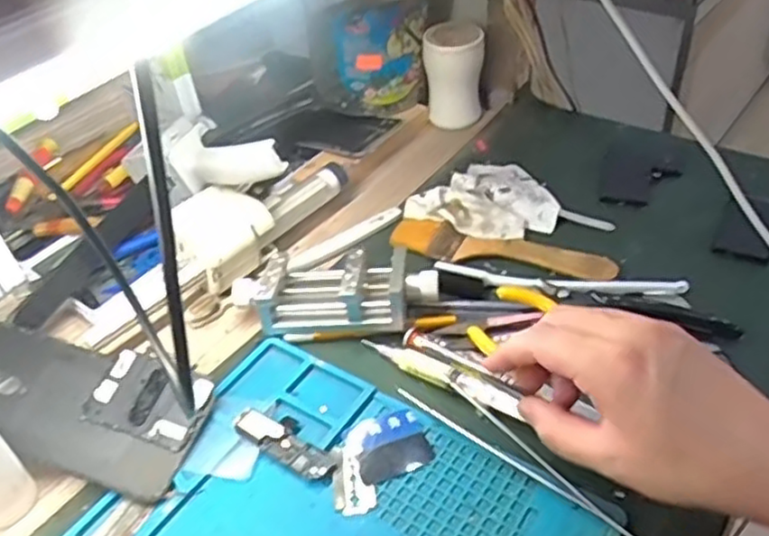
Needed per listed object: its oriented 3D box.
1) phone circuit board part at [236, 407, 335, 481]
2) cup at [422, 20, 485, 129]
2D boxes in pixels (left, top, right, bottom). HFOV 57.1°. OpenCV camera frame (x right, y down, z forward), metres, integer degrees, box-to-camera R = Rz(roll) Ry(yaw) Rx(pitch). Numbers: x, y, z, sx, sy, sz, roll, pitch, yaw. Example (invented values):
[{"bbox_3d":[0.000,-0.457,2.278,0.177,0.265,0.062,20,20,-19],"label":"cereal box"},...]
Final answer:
[{"bbox_3d":[-0.057,0.101,0.415,0.070,0.006,0.026,24,50,30],"label":"phone circuit board part"},{"bbox_3d":[0.064,-0.179,0.653,0.054,0.079,0.045,-3,42,4],"label":"cup"}]

